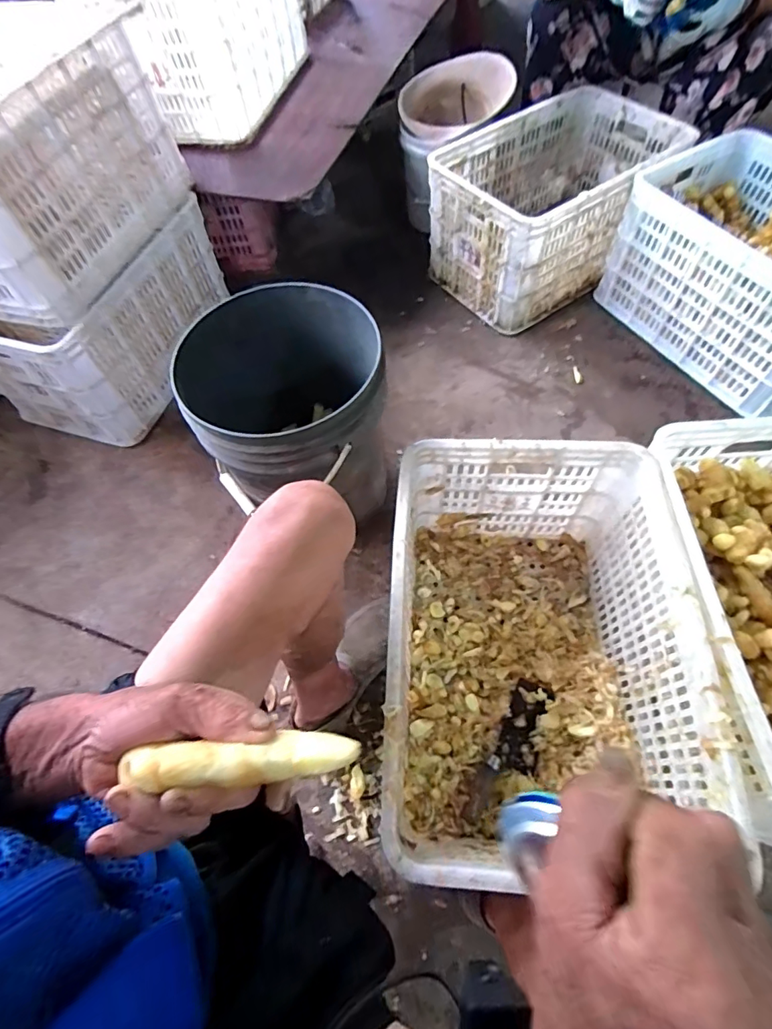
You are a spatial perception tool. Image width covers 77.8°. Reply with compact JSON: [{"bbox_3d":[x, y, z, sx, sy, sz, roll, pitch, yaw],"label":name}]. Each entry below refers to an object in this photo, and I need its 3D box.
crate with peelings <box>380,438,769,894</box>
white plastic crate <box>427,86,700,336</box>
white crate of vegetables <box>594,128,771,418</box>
[{"bbox_3d":[0.198,0.192,0.692,0.364,0.309,0.509,3,61,6],"label":"crate with peelings"},{"bbox_3d":[0.408,-0.776,1.211,0.550,0.277,0.369,-35,64,-15],"label":"white plastic crate"},{"bbox_3d":[0.821,-0.544,1.068,0.394,0.273,0.538,-28,63,-12],"label":"white crate of vegetables"}]

